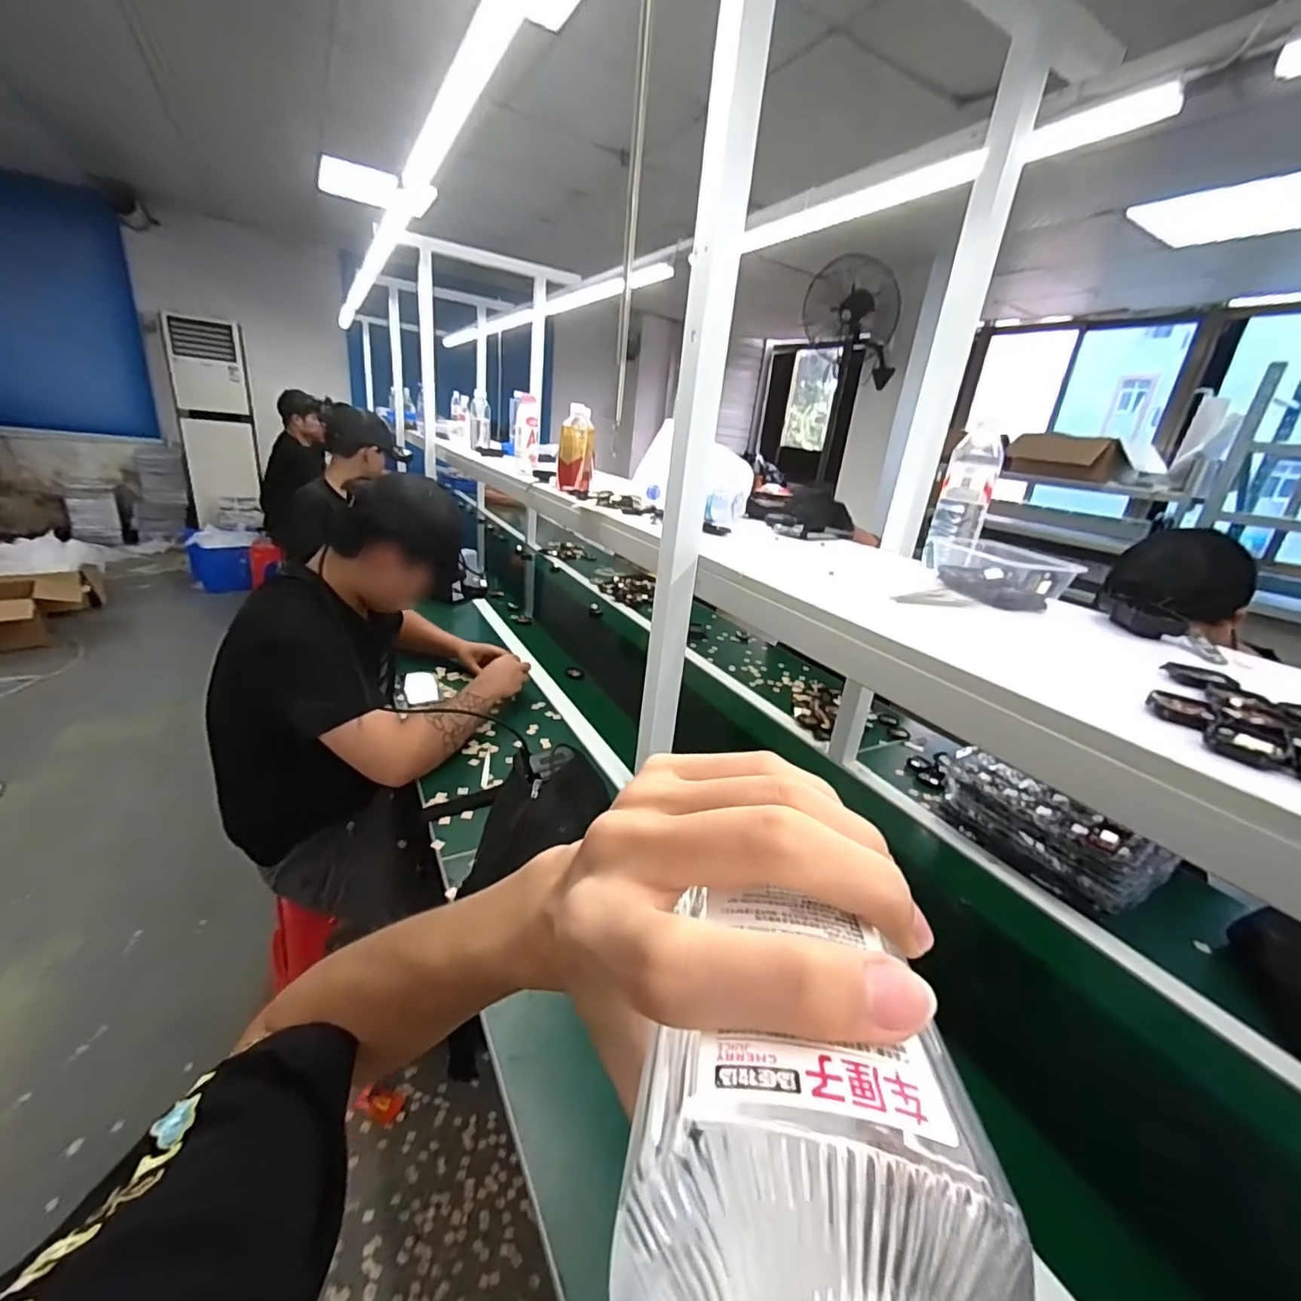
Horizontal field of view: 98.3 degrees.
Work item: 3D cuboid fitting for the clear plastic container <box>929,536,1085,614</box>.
[{"bbox_3d":[0.440,-0.100,0.725,0.110,0.061,0.155,4,21,-7],"label":"clear plastic container"}]

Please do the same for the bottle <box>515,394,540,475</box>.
[{"bbox_3d":[-0.323,-0.562,1.474,0.065,0.175,0.066,1,22,-15],"label":"bottle"}]

